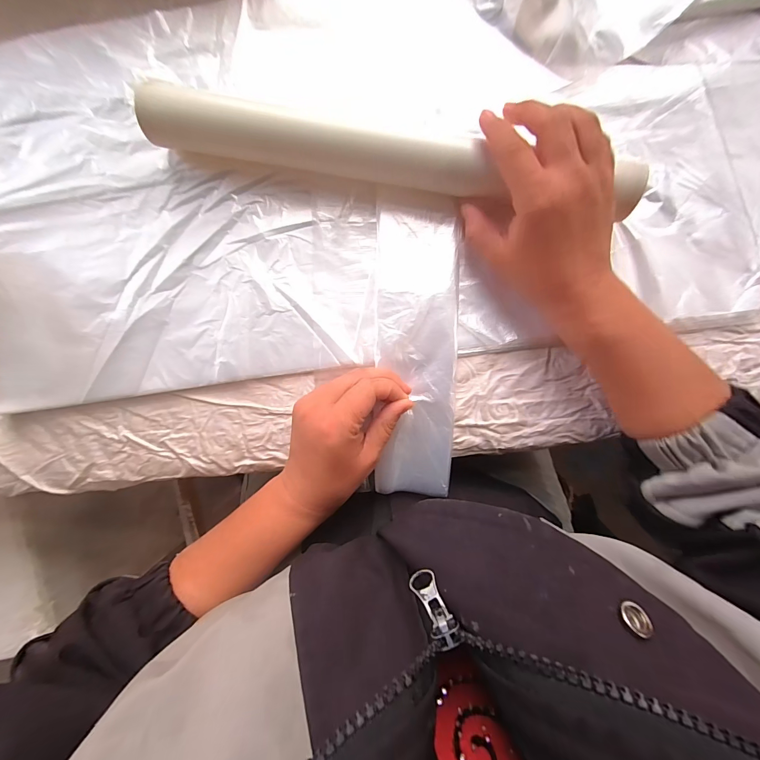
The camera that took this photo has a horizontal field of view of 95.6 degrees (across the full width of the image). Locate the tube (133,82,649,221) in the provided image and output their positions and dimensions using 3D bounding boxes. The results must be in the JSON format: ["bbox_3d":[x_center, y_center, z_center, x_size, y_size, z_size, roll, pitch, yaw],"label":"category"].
[{"bbox_3d":[0.004,-0.166,0.256,0.354,0.038,0.033,11,92,2],"label":"tube"}]

